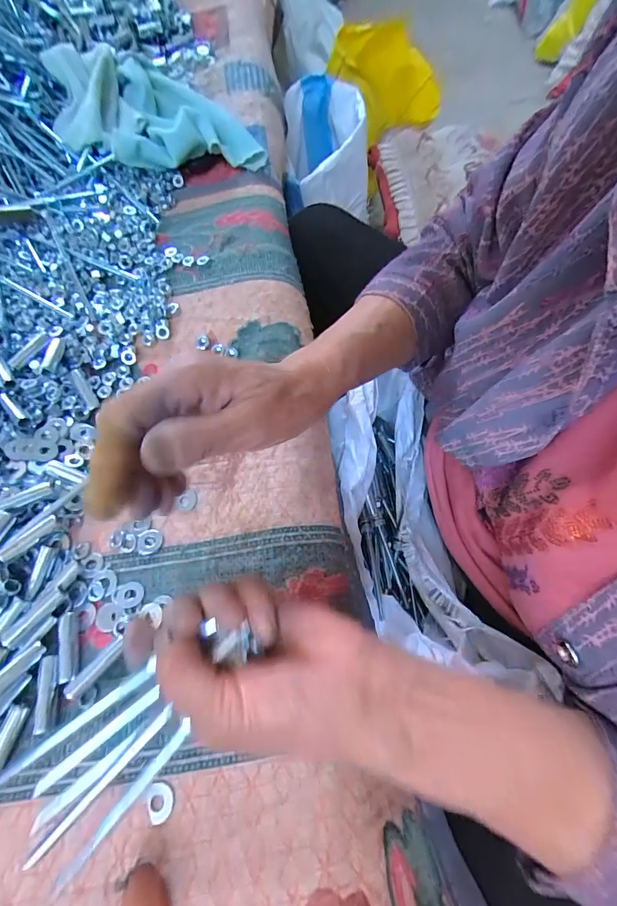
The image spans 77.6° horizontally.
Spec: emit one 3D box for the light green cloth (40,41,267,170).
[{"bbox_3d":[-0.193,-0.416,0.477,0.277,0.058,0.132,6,65,3],"label":"light green cloth"}]

